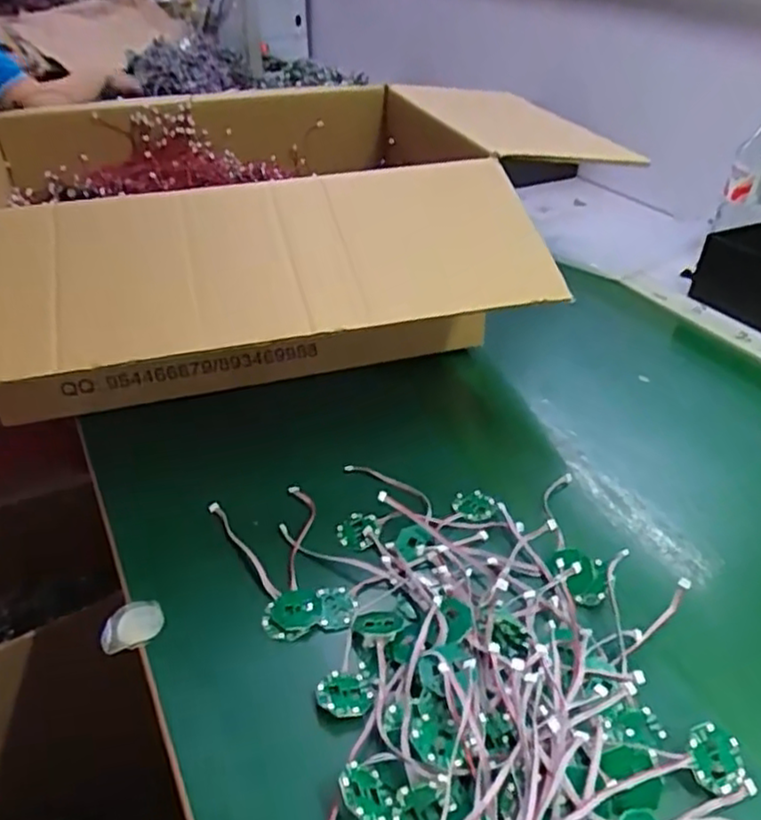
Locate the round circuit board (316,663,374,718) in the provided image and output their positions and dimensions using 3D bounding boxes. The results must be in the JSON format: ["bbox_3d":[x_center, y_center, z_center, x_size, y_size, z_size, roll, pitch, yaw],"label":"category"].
[{"bbox_3d":[-0.022,0.172,0.419,0.034,0.007,0.036,1,36,-1],"label":"round circuit board"}]

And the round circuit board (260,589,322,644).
[{"bbox_3d":[-0.061,0.140,0.466,0.039,0.005,0.033,-7,37,-12],"label":"round circuit board"}]

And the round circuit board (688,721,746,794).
[{"bbox_3d":[0.186,0.193,0.377,0.033,0.005,0.032,8,59,-15],"label":"round circuit board"}]

